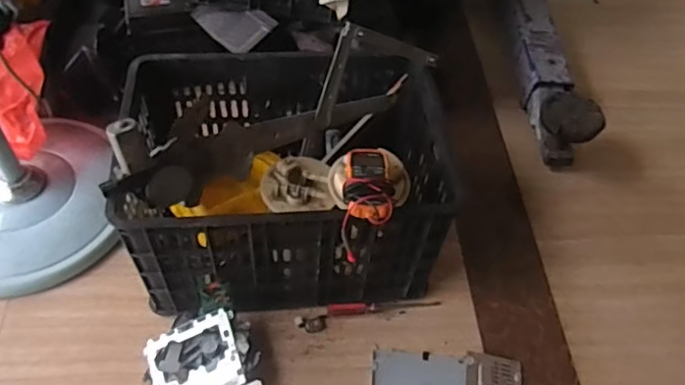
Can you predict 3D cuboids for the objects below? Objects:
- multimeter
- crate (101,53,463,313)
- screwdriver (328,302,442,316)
[{"bbox_3d":[0.037,-0.017,0.811,0.065,0.035,0.132,1,40,-3],"label":"multimeter"},{"bbox_3d":[-0.090,-0.042,0.991,0.521,0.328,0.411,-8,54,-10],"label":"crate"},{"bbox_3d":[0.075,0.199,1.013,0.198,0.016,0.015,-4,55,-6],"label":"screwdriver"}]

